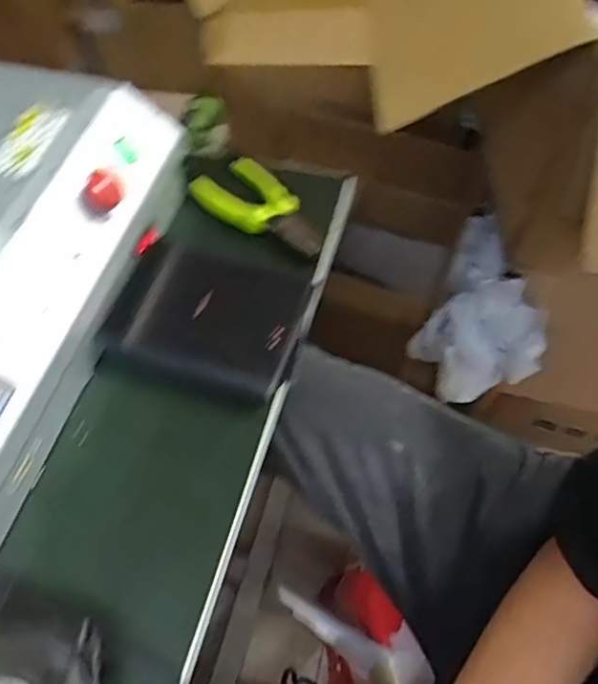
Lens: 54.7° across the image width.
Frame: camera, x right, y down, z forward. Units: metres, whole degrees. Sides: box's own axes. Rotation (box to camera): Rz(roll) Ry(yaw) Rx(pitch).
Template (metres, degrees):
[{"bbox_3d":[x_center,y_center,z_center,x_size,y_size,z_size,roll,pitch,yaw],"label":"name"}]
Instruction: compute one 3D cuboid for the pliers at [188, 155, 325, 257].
[{"bbox_3d":[-0.034,-0.122,0.533,0.064,0.021,0.137,-39,65,-19],"label":"pliers"}]

